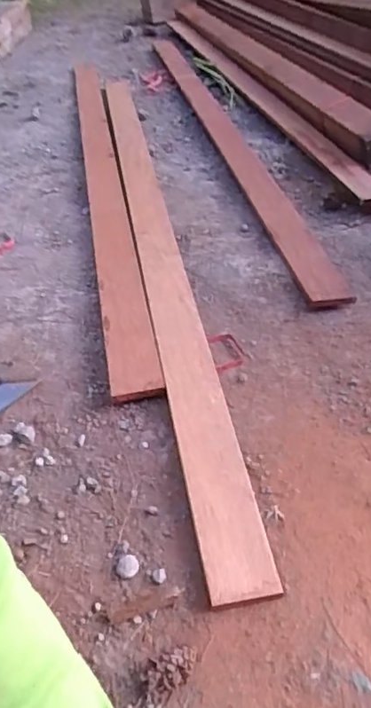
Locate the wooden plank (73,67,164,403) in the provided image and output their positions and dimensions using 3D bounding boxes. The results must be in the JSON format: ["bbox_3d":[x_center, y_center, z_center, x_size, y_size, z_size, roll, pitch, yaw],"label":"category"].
[{"bbox_3d":[-0.186,-0.414,1.196,0.070,0.032,1.405,-10,42,-4],"label":"wooden plank"}]

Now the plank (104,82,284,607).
[{"bbox_3d":[-0.062,-0.249,0.998,0.079,0.029,1.380,-10,42,-4],"label":"plank"}]

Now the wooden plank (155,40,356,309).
[{"bbox_3d":[0.070,-0.574,1.328,0.076,0.032,1.509,-10,42,-4],"label":"wooden plank"}]

